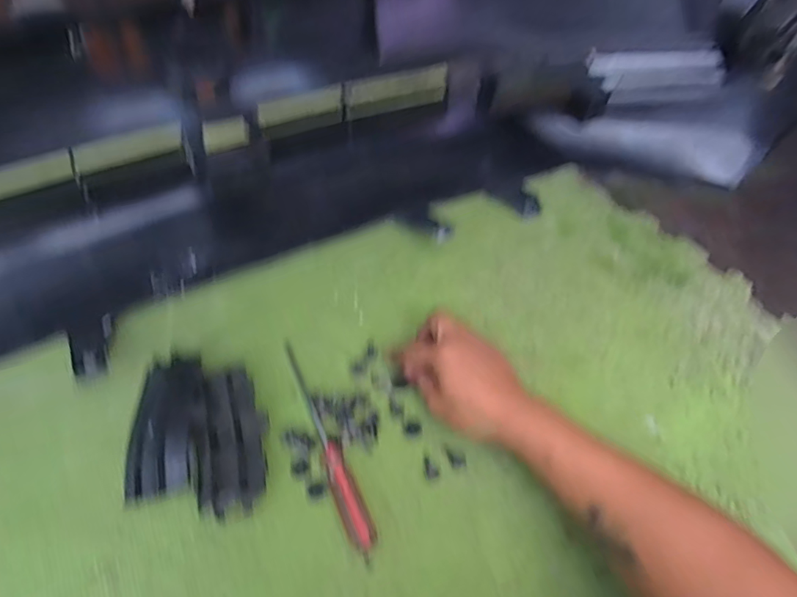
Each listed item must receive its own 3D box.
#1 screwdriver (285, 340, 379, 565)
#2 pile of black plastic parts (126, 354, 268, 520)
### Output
[{"bbox_3d":[-0.074,0.131,0.496,0.024,0.022,0.225,-19,53,-19],"label":"screwdriver"},{"bbox_3d":[-0.185,0.122,0.481,0.114,0.027,0.157,-8,50,-10],"label":"pile of black plastic parts"}]

